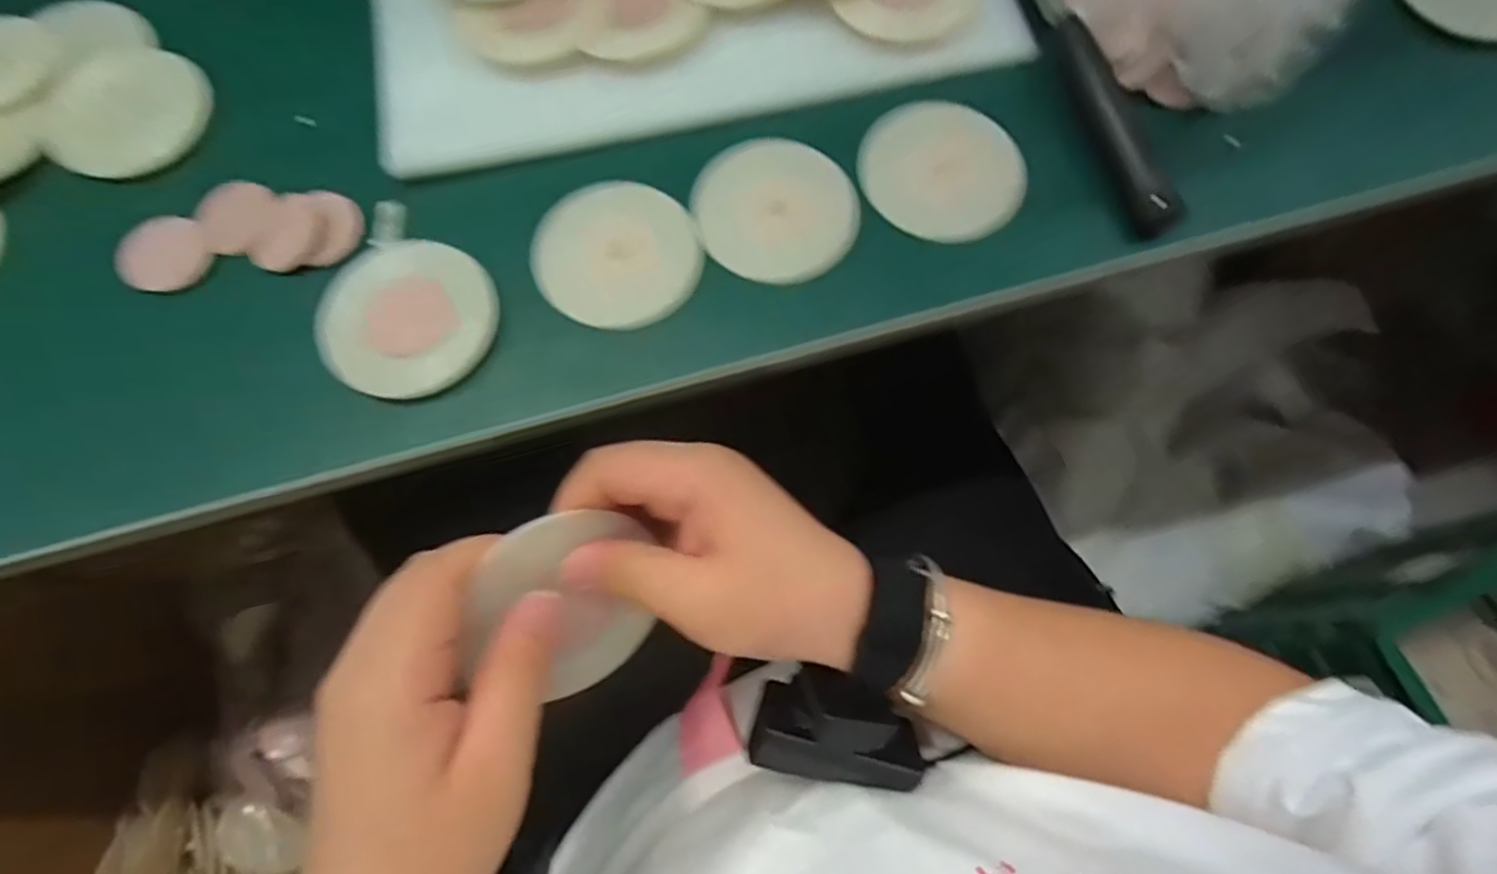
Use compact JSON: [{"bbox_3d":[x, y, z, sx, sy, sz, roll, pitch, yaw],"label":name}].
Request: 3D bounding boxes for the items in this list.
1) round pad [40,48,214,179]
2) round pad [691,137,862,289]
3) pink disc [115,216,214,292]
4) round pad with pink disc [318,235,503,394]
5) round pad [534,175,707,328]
[{"bbox_3d":[-0.361,-0.190,0.392,0.087,0.006,0.087,0,72,1],"label":"round pad"},{"bbox_3d":[0.015,-0.126,0.370,0.083,0.008,0.087,0,72,1],"label":"round pad"},{"bbox_3d":[-0.318,-0.099,0.368,0.043,0.006,0.048,-37,75,-10],"label":"pink disc"},{"bbox_3d":[-0.179,-0.064,0.349,0.091,0.006,0.083,0,72,1],"label":"round pad with pink disc"},{"bbox_3d":[-0.072,-0.100,0.370,0.087,0.012,0.083,0,72,1],"label":"round pad"}]

